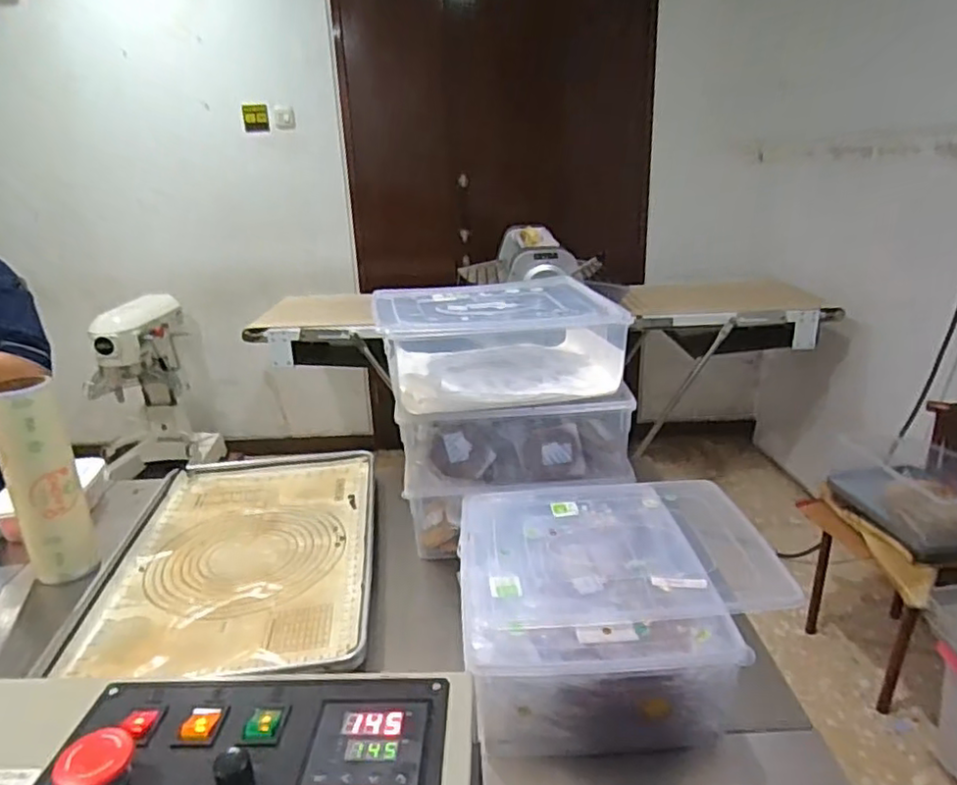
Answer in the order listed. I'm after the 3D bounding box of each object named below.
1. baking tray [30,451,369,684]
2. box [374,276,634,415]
[{"bbox_3d":[-0.377,0.242,1.060,0.396,0.027,0.634,-4,20,-6],"label":"baking tray"},{"bbox_3d":[0.024,-0.077,1.046,0.357,0.149,0.279,-4,20,-6],"label":"box"}]

